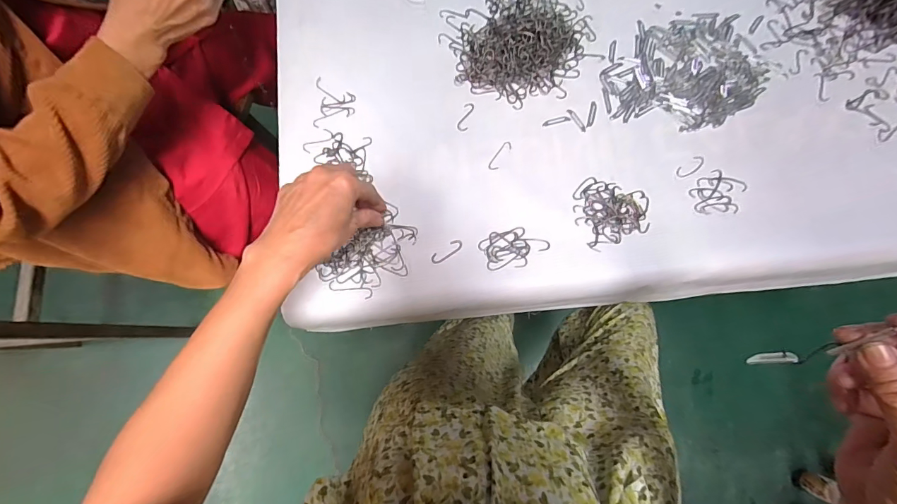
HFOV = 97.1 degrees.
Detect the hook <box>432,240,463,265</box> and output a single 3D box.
[{"bbox_3d":[-0.001,0.000,0.434,0.039,0.004,0.014,-37,80,-6],"label":"hook"}]

